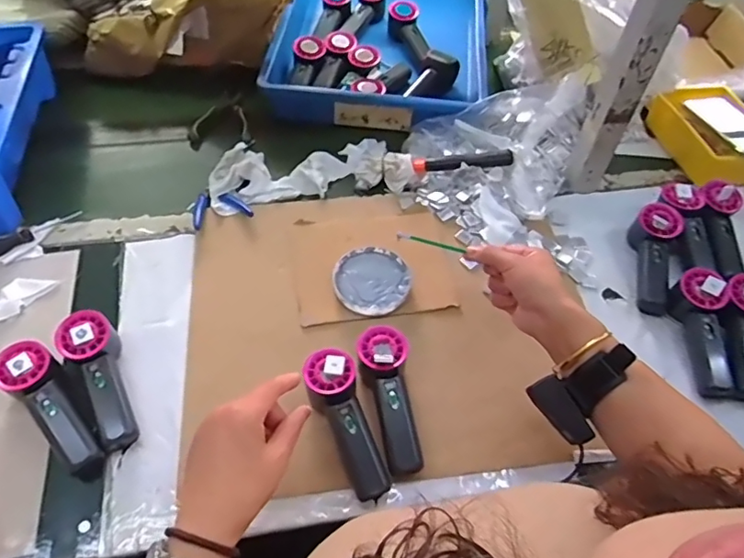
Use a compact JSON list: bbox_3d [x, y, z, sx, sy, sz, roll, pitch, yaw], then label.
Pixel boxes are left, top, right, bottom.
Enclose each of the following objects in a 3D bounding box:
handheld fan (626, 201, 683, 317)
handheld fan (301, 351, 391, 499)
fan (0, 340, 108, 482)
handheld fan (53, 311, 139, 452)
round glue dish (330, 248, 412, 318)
[{"bbox_3d":[0.378,-0.029,0.727,0.057,0.056,0.156,17,56,9],"label":"handheld fan"},{"bbox_3d":[-0.027,0.155,0.583,0.052,0.046,0.160,-19,69,-16],"label":"handheld fan"},{"bbox_3d":[-0.336,0.136,0.580,0.162,0.056,0.061,39,62,21],"label":"fan"},{"bbox_3d":[-0.296,0.110,0.599,0.057,0.055,0.154,-29,62,-21],"label":"handheld fan"},{"bbox_3d":[-0.001,0.004,0.707,0.099,0.018,0.099,1,53,-2],"label":"round glue dish"}]

